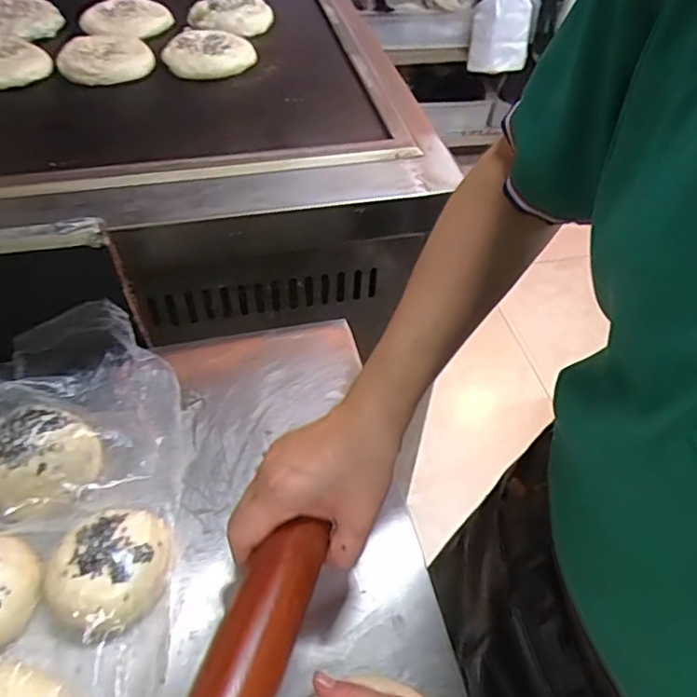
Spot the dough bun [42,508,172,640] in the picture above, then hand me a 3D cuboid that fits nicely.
[{"bbox_3d":[-0.168,0.157,0.406,0.073,0.040,0.088,27,52,17],"label":"dough bun"}]

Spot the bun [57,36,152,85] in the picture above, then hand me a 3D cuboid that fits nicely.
[{"bbox_3d":[-0.348,-0.420,0.828,0.125,0.016,0.127,-14,52,-17],"label":"bun"}]

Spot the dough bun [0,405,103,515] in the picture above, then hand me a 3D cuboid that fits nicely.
[{"bbox_3d":[-0.243,0.087,0.453,0.088,0.041,0.081,3,49,-3],"label":"dough bun"}]

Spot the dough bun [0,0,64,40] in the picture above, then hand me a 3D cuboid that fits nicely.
[{"bbox_3d":[-0.537,-0.532,0.926,0.137,0.021,0.167,-20,54,-21],"label":"dough bun"}]

